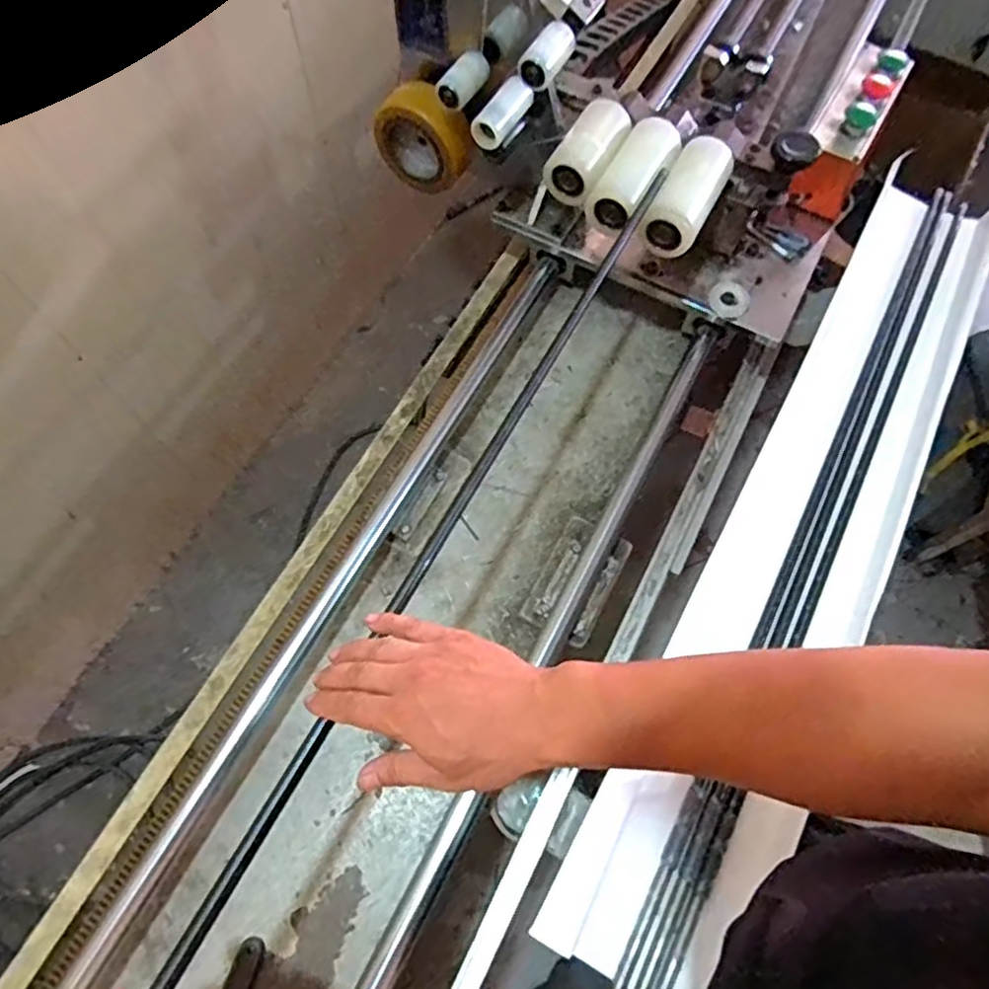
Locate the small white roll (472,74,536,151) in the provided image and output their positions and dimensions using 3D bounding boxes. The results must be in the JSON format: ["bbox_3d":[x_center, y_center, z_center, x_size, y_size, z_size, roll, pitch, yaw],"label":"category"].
[{"bbox_3d":[0.007,-0.393,0.690,0.073,0.028,0.028,-40,61,27],"label":"small white roll"}]

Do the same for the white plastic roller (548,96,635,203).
[{"bbox_3d":[0.109,-0.374,0.726,0.059,0.054,0.103,28,65,14],"label":"white plastic roller"}]

